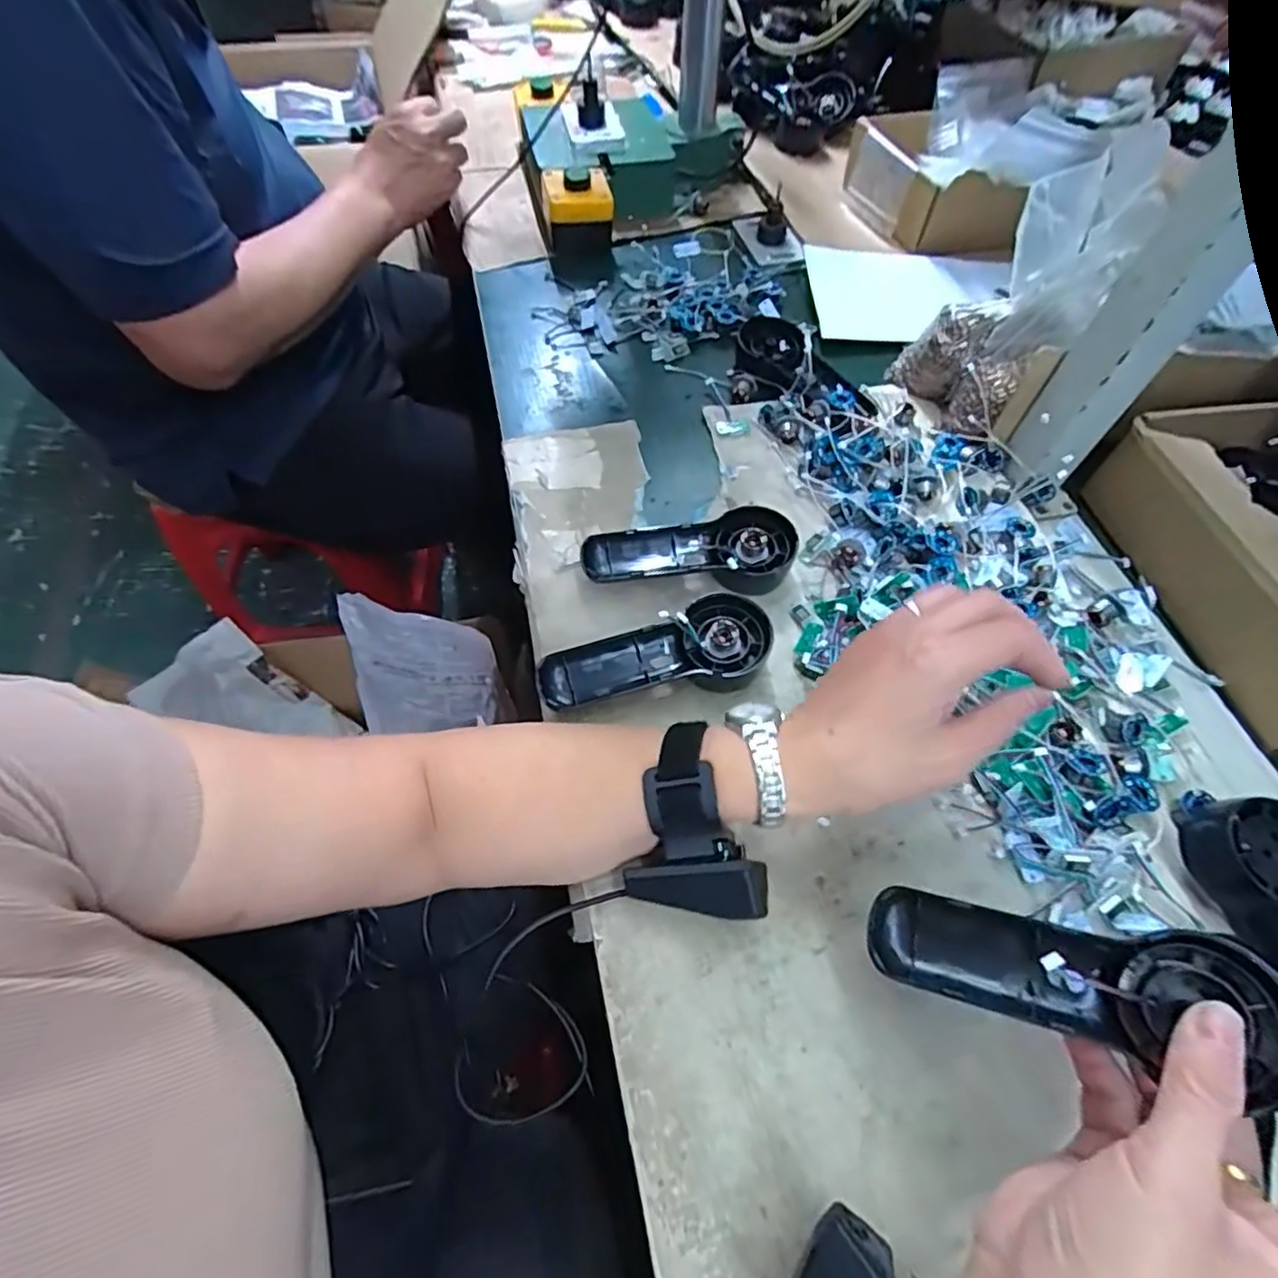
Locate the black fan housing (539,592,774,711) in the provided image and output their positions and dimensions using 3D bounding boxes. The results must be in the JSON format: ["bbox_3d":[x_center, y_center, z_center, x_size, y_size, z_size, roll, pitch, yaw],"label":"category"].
[{"bbox_3d":[0.012,0.016,0.412,0.146,0.034,0.063,-11,60,-10],"label":"black fan housing"}]

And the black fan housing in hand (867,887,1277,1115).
[{"bbox_3d":[0.181,0.146,0.275,0.149,0.024,0.050,2,57,25],"label":"black fan housing in hand"}]

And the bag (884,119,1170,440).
[{"bbox_3d":[0.297,-0.266,0.491,0.062,0.213,0.119,-3,54,-34],"label":"bag"}]

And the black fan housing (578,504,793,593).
[{"bbox_3d":[0.039,-0.053,0.455,0.148,0.031,0.062,-9,59,-9],"label":"black fan housing"}]

